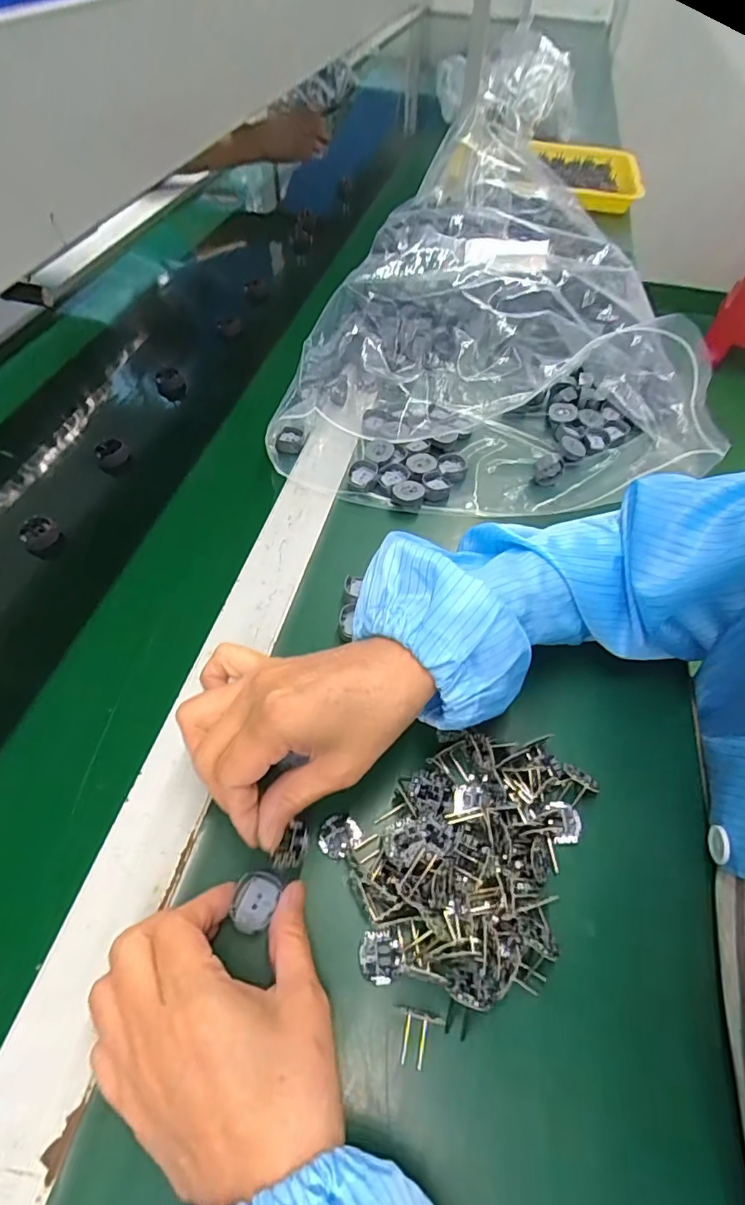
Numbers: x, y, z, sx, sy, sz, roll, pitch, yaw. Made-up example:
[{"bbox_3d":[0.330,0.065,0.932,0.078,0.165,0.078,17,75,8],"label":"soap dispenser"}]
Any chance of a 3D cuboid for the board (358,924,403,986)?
[{"bbox_3d":[0.004,0.182,0.281,0.021,0.004,0.026,10,53,3],"label":"board"}]

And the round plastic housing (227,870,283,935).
[{"bbox_3d":[-0.063,0.157,0.286,0.022,0.007,0.029,16,55,8],"label":"round plastic housing"}]

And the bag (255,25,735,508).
[{"bbox_3d":[0.115,-0.346,0.611,0.408,0.122,0.578,3,53,-2],"label":"bag"}]

